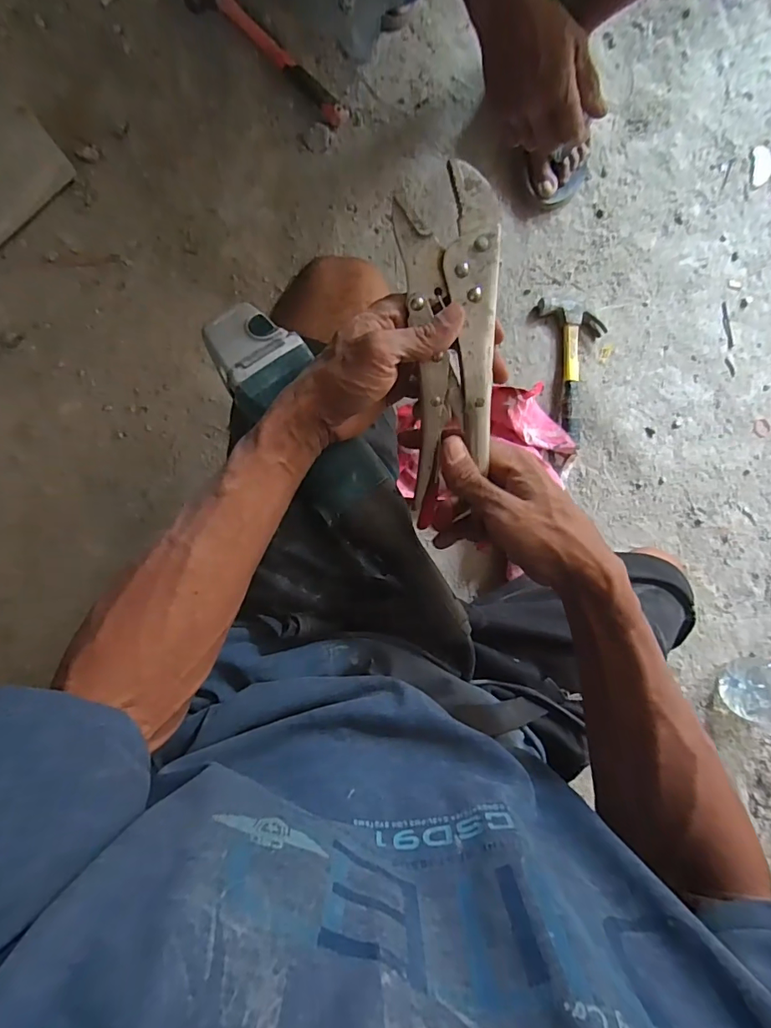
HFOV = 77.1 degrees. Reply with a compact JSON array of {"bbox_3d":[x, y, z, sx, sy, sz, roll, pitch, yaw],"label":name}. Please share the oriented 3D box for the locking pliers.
[{"bbox_3d":[0.040,-0.102,0.326,0.063,0.022,0.222,-1,106,-7],"label":"locking pliers"}]

